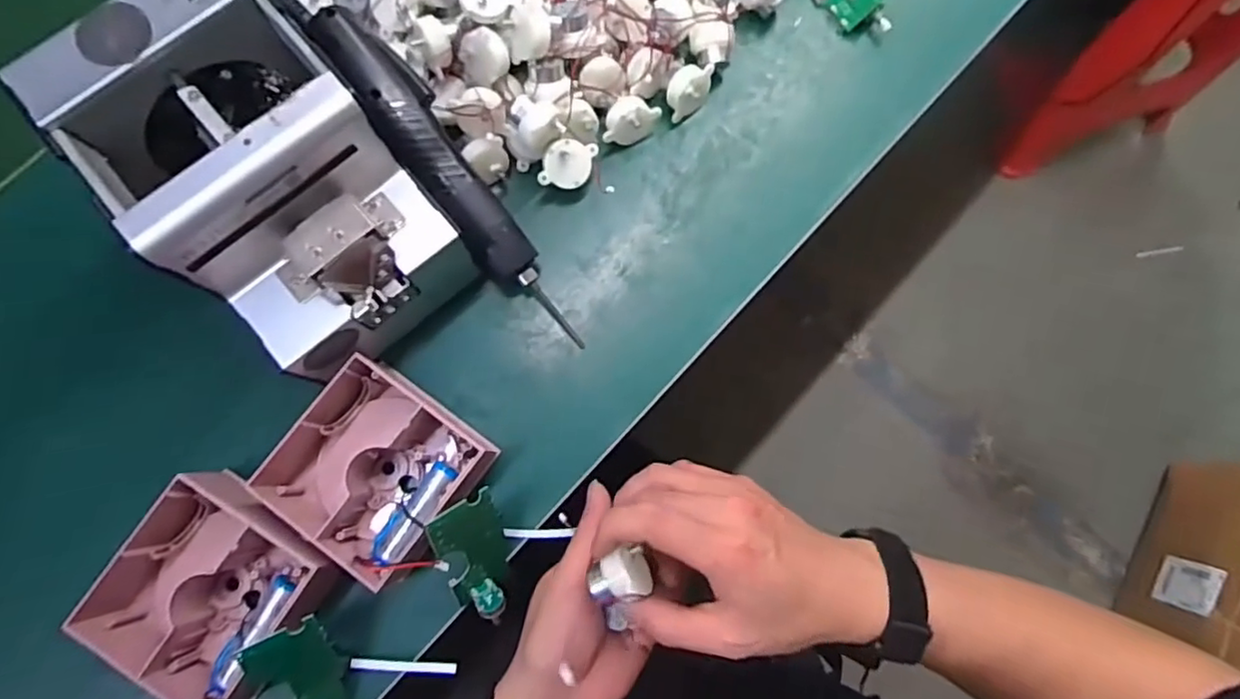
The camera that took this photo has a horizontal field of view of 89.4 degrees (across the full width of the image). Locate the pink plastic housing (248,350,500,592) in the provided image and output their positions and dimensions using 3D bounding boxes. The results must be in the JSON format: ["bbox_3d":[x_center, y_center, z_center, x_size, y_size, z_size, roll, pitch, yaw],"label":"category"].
[{"bbox_3d":[-0.149,0.077,0.396,0.105,0.057,0.107,34,81,7],"label":"pink plastic housing"}]

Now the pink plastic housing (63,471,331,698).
[{"bbox_3d":[-0.244,0.142,0.379,0.108,0.044,0.112,32,80,6],"label":"pink plastic housing"}]

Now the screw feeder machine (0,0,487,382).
[{"bbox_3d":[-0.194,-0.089,0.366,0.127,0.152,0.171,-40,81,-7],"label":"screw feeder machine"}]

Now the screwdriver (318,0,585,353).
[{"bbox_3d":[-0.106,-0.106,0.406,0.044,0.039,0.260,-37,100,-7],"label":"screwdriver"}]

